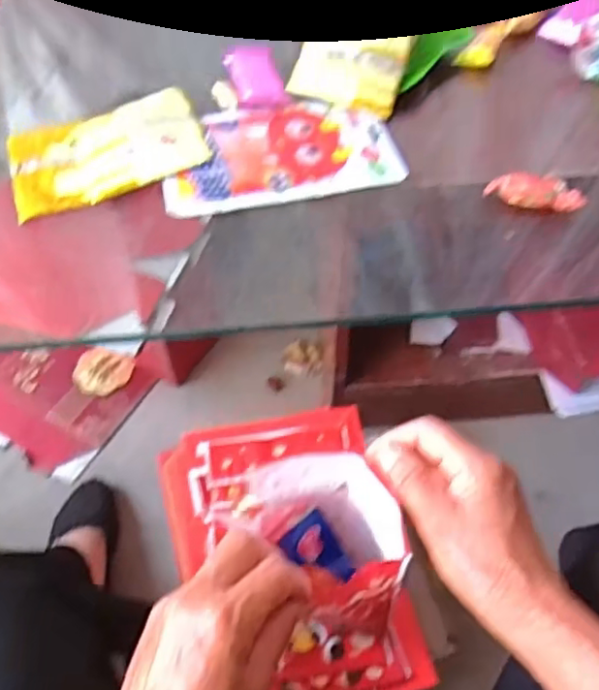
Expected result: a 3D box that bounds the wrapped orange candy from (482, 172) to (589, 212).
[{"bbox_3d":[0.178,-0.115,0.473,0.070,0.020,0.017,16,57,13],"label":"wrapped orange candy"}]

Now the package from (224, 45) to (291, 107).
[{"bbox_3d":[-0.040,-0.246,0.563,0.042,0.009,0.092,-15,56,-8],"label":"package"}]

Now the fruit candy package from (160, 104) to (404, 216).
[{"bbox_3d":[-0.017,-0.160,0.514,0.187,0.013,0.114,-11,55,-5],"label":"fruit candy package"}]

